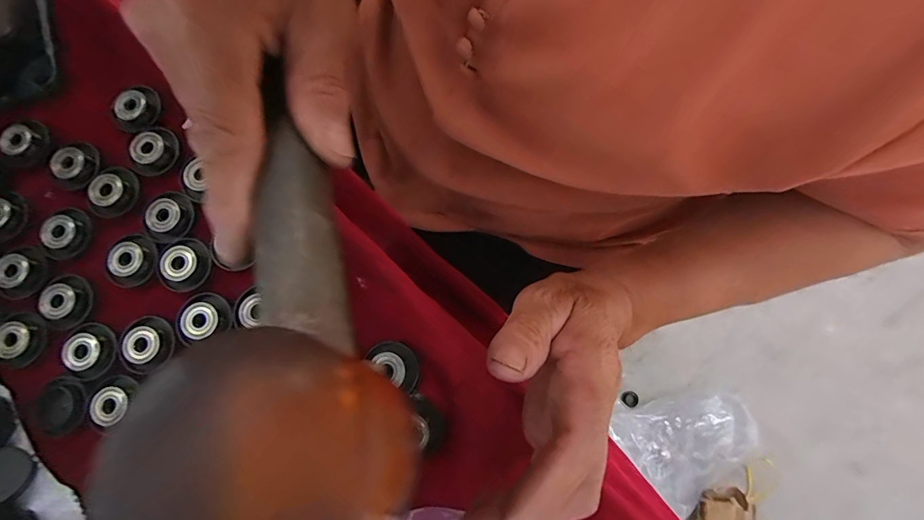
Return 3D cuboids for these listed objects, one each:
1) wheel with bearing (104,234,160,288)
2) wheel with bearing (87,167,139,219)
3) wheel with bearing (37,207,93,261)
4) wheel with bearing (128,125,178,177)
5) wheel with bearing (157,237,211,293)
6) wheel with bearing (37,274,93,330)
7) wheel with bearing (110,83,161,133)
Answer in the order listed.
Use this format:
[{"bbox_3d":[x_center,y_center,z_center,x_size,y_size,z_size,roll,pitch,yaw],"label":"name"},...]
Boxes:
[{"bbox_3d":[-0.202,0.000,0.254,0.030,0.006,0.031,0,80,3],"label":"wheel with bearing"},{"bbox_3d":[-0.220,-0.043,0.261,0.027,0.008,0.031,26,82,7],"label":"wheel with bearing"},{"bbox_3d":[-0.247,-0.016,0.258,0.029,0.006,0.031,27,83,7],"label":"wheel with bearing"},{"bbox_3d":[-0.199,-0.071,0.267,0.032,0.007,0.031,0,80,3],"label":"wheel with bearing"},{"bbox_3d":[-0.167,0.003,0.252,0.029,0.005,0.031,0,80,3],"label":"wheel with bearing"},{"bbox_3d":[-0.239,0.025,0.250,0.028,0.006,0.032,7,81,4],"label":"wheel with bearing"},{"bbox_3d":[-0.213,-0.099,0.273,0.029,0.007,0.031,0,80,3],"label":"wheel with bearing"}]

